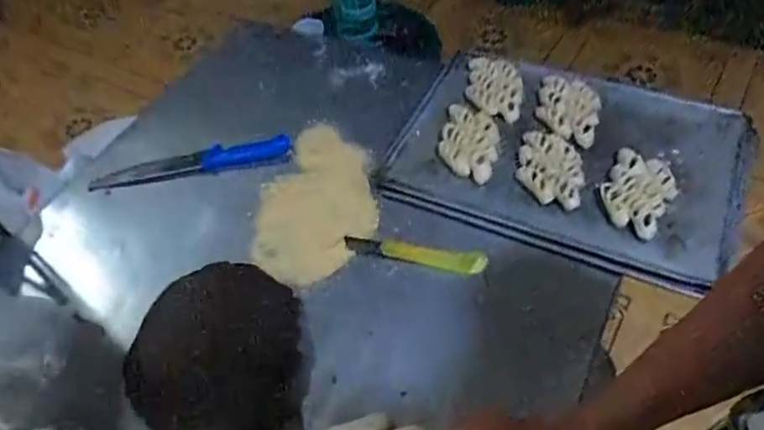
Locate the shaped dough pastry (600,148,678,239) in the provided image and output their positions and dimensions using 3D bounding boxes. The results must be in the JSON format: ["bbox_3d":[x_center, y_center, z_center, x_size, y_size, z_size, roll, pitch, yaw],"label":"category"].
[{"bbox_3d":[0.330,-0.033,0.744,0.080,0.014,0.128,24,57,23],"label":"shaped dough pastry"}]

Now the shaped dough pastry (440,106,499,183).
[{"bbox_3d":[0.125,-0.107,0.812,0.077,0.036,0.115,12,53,16],"label":"shaped dough pastry"}]

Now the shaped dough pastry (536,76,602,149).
[{"bbox_3d":[0.270,-0.154,0.842,0.085,0.013,0.130,11,53,15],"label":"shaped dough pastry"}]

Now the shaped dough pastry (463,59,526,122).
[{"bbox_3d":[0.173,-0.195,0.886,0.083,0.019,0.126,5,52,11],"label":"shaped dough pastry"}]

